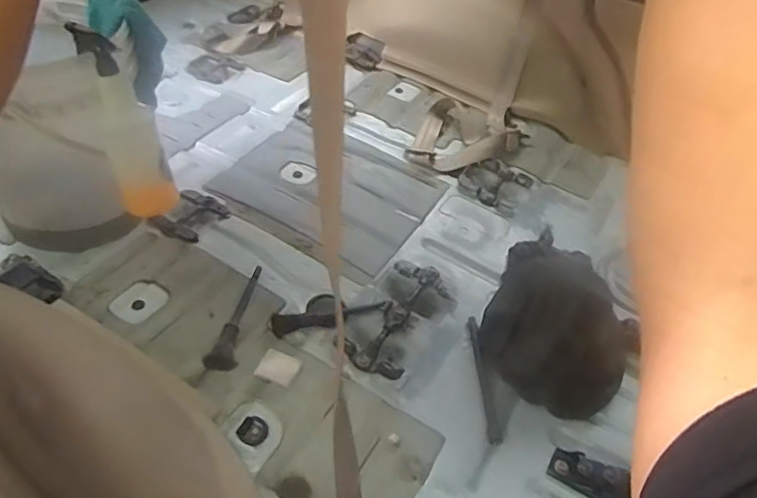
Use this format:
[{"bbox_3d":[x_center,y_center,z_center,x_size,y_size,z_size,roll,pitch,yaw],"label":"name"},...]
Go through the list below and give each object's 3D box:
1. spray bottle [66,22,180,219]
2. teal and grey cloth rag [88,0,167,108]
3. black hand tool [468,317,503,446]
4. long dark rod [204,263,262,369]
[{"bbox_3d":[-0.395,-0.191,0.930,0.070,0.299,0.068,-30,31,-34],"label":"spray bottle"},{"bbox_3d":[-0.422,-0.334,1.028,0.109,0.212,0.117,-12,46,-21],"label":"teal and grey cloth rag"},{"bbox_3d":[0.176,0.210,1.004,0.020,0.016,0.236,2,42,-7],"label":"black hand tool"},{"bbox_3d":[-0.243,0.113,1.014,0.051,0.038,0.203,9,42,1],"label":"long dark rod"}]

